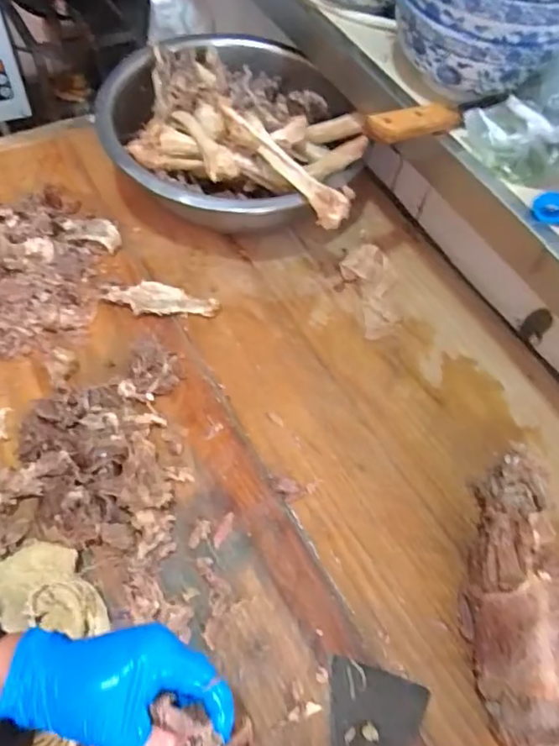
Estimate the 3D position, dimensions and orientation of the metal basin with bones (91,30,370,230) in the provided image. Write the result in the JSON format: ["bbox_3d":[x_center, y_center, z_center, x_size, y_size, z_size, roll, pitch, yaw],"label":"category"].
[{"bbox_3d":[-0.062,-0.319,0.735,0.325,0.154,0.337,3,59,-5],"label":"metal basin with bones"}]

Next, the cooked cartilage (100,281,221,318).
[{"bbox_3d":[-0.150,-0.090,0.671,0.145,0.022,0.044,3,60,-2],"label":"cooked cartilage"}]

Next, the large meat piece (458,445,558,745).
[{"bbox_3d":[0.220,0.206,0.486,0.078,0.104,0.241,2,59,-6],"label":"large meat piece"}]

